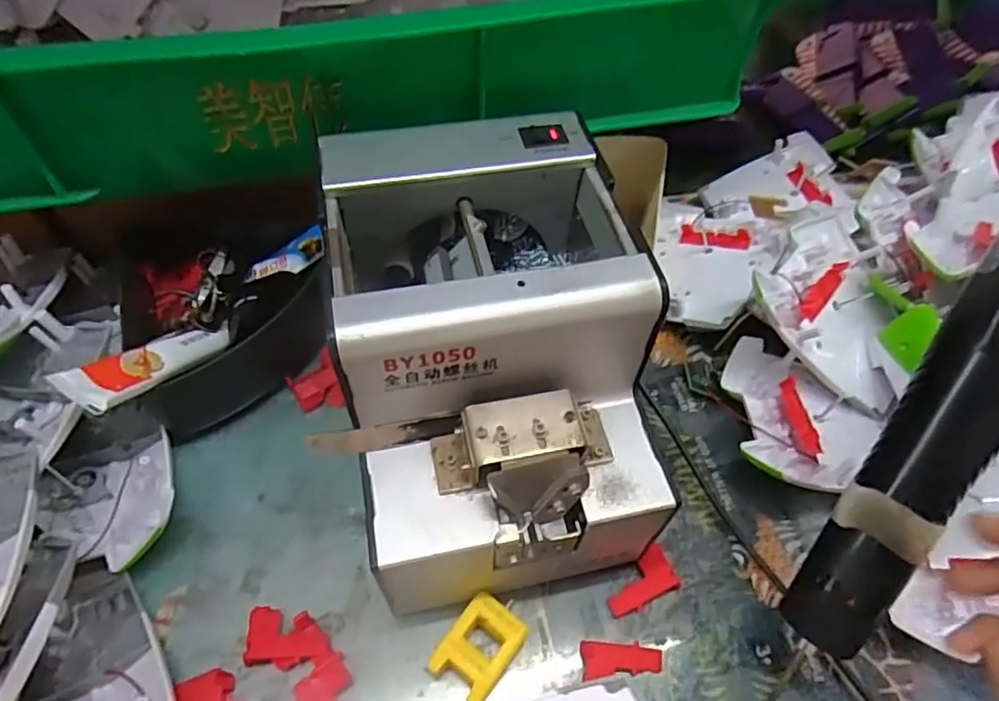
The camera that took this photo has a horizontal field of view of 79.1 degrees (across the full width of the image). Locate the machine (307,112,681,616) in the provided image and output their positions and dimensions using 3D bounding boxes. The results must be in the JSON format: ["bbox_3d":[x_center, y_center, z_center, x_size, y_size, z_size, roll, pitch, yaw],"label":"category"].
[{"bbox_3d":[-0.010,0.009,0.286,0.131,0.147,0.173,-9,55,-9],"label":"machine"}]

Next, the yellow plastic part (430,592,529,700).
[{"bbox_3d":[-0.009,0.136,0.274,0.028,0.022,0.040,32,59,19],"label":"yellow plastic part"}]

